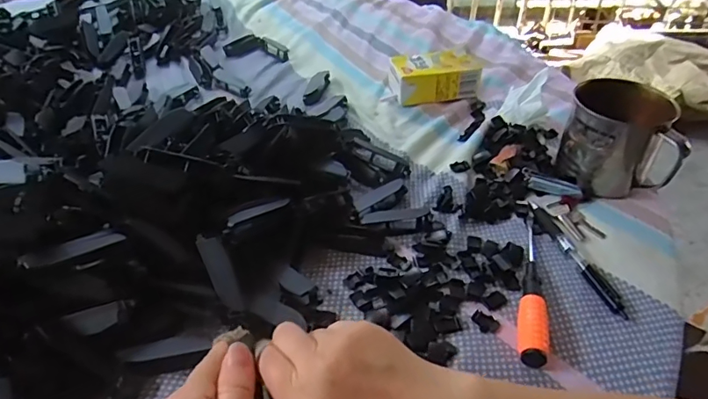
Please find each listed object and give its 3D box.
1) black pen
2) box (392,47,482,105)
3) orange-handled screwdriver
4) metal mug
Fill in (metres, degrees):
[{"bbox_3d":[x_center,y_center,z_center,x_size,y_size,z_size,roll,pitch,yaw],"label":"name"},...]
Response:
[{"bbox_3d":[0.192,0.046,0.442,0.017,0.009,0.135,-10,42,-11],"label":"black pen"},{"bbox_3d":[0.102,-0.160,0.655,0.105,0.046,0.069,-3,41,-3],"label":"box"},{"bbox_3d":[0.146,0.064,0.415,0.020,0.017,0.160,9,42,11],"label":"orange-handled screwdriver"},{"bbox_3d":[0.261,-0.061,0.501,0.100,0.092,0.089,13,43,15],"label":"metal mug"}]

